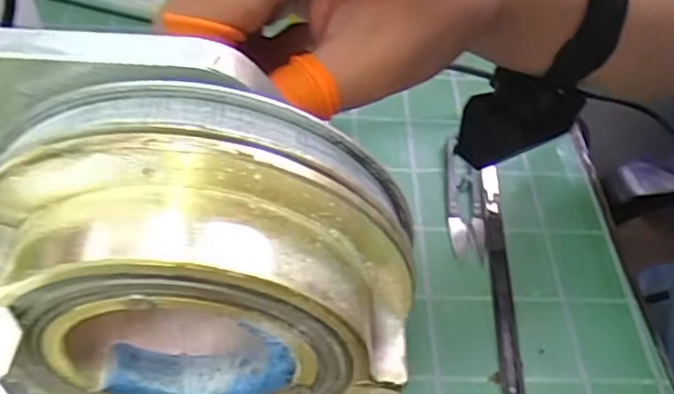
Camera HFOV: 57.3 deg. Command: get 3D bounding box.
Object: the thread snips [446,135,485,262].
[{"bbox_3d":[0.080,-0.002,0.387,0.022,0.012,0.085,5,49,2],"label":"thread snips"}]

